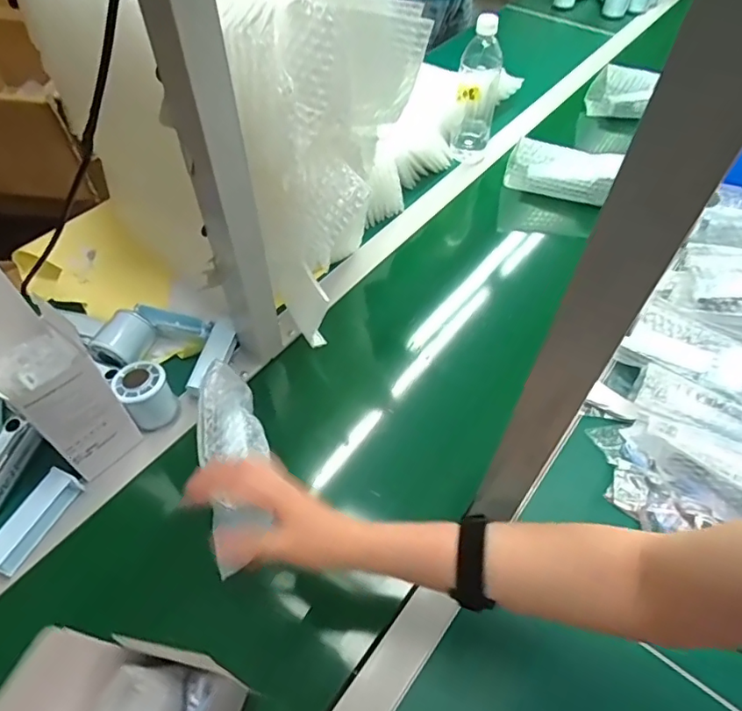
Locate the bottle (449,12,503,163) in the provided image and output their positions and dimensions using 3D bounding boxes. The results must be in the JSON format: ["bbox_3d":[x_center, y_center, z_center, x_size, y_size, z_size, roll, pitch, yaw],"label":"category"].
[{"bbox_3d":[0.173,-0.423,0.869,0.072,0.221,0.074,11,54,6],"label":"bottle"}]

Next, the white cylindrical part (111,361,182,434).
[{"bbox_3d":[-0.253,0.045,0.602,0.052,0.062,0.056,1,54,-1],"label":"white cylindrical part"}]

